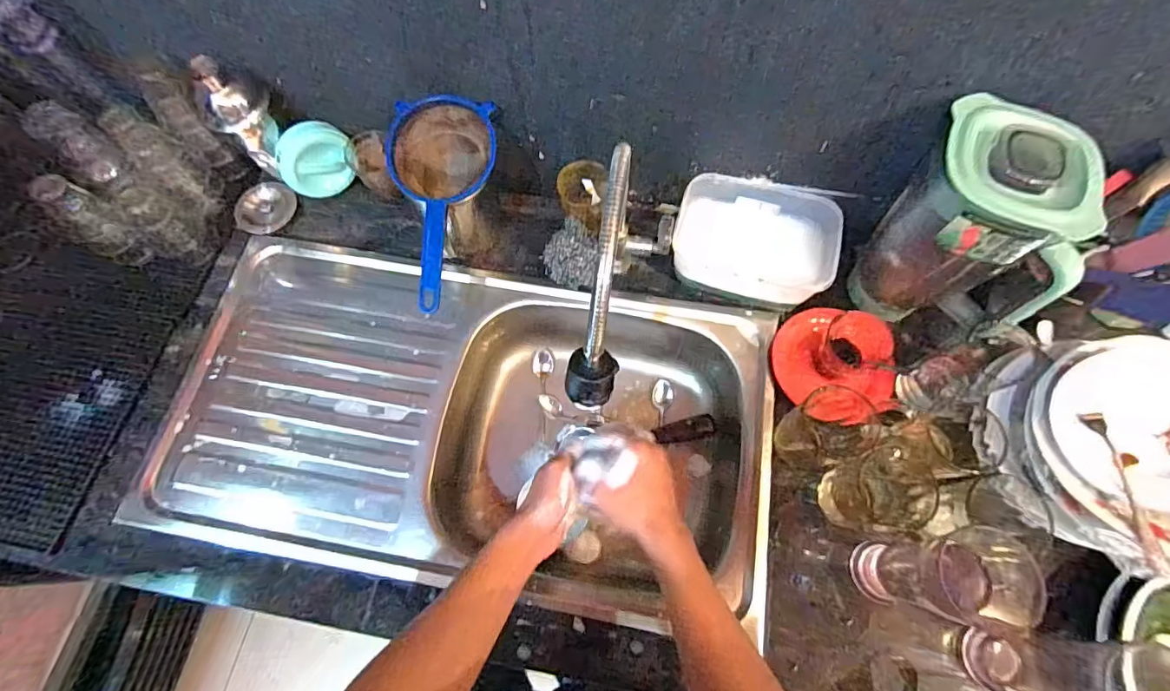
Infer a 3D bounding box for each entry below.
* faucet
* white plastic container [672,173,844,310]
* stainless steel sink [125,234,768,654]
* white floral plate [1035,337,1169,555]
[{"bbox_3d":[0.039,-0.053,0.534,0.071,0.276,0.247,13,69,6],"label":"faucet"},{"bbox_3d":[0.218,-0.131,0.674,0.198,0.087,0.144,13,69,5],"label":"white plastic container"},{"bbox_3d":[-0.143,0.099,0.699,0.740,0.144,0.402,9,69,5],"label":"stainless steel sink"},{"bbox_3d":[0.561,0.094,0.491,0.199,0.019,0.195,-4,75,15],"label":"white floral plate"}]

